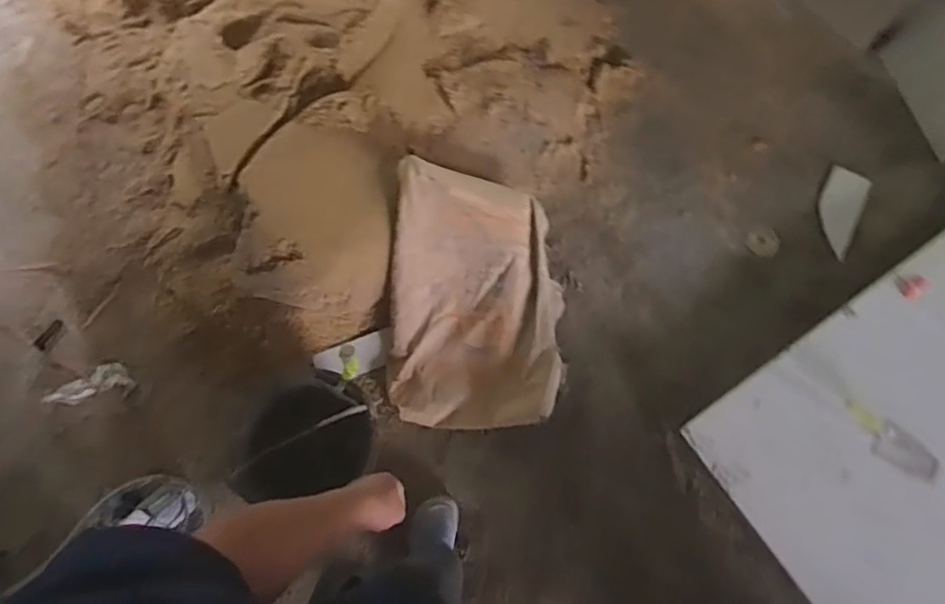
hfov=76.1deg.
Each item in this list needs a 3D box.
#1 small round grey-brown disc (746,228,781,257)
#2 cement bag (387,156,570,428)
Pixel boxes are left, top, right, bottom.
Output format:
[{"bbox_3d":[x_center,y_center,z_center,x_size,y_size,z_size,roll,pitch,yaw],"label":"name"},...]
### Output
[{"bbox_3d":[0.819,-0.167,1.692,0.088,0.012,0.086,-5,59,9],"label":"small round grey-brown disc"},{"bbox_3d":[0.011,-0.007,1.558,0.437,0.120,0.647,3,87,-5],"label":"cement bag"}]

